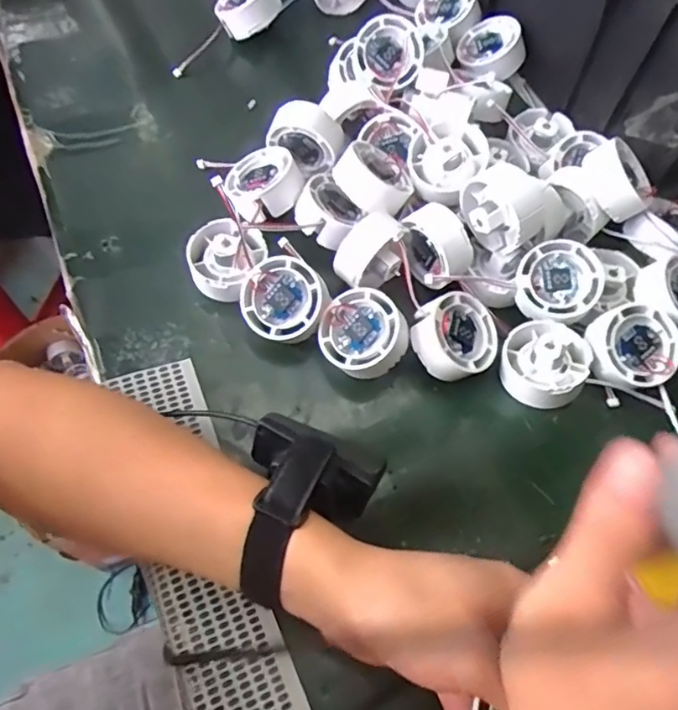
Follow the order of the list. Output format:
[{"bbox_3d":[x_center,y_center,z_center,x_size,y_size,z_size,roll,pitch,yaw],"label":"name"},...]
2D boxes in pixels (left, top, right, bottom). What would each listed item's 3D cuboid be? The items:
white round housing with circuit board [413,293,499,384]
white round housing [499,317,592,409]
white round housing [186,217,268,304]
[{"bbox_3d":[0.076,-0.012,0.385,0.052,0.023,0.052,8,73,-27],"label":"white round housing with circuit board"},{"bbox_3d":[0.135,0.004,0.386,0.052,0.034,0.059,30,67,11],"label":"white round housing"},{"bbox_3d":[-0.077,-0.069,0.406,0.051,0.030,0.056,1,64,-3],"label":"white round housing"}]

